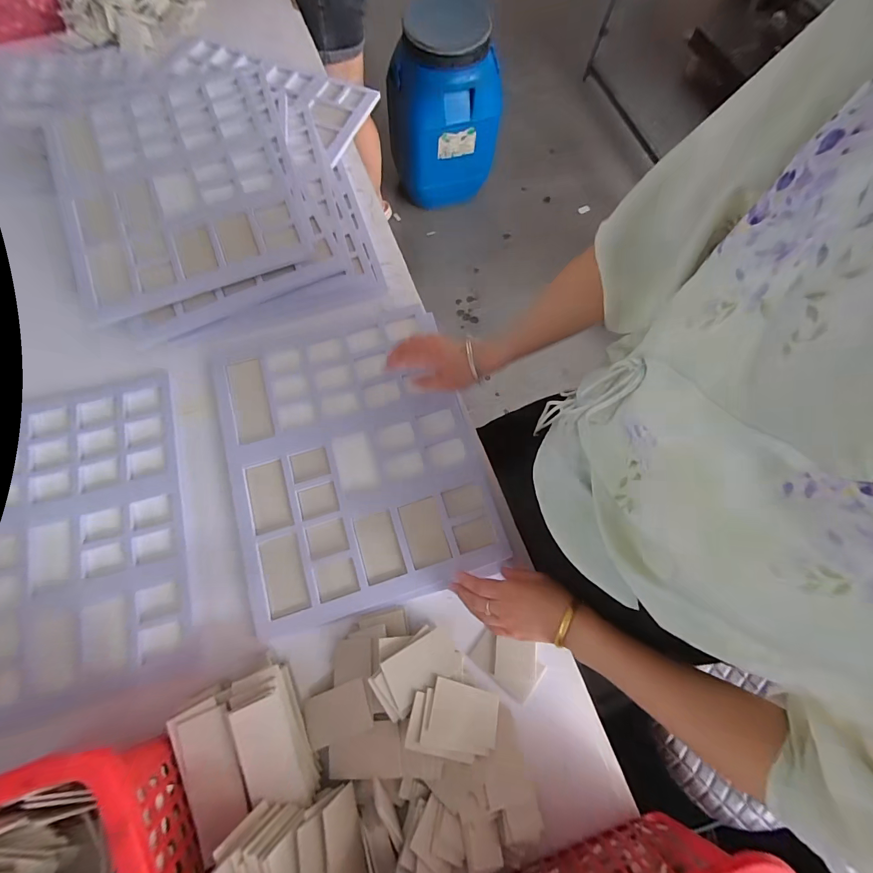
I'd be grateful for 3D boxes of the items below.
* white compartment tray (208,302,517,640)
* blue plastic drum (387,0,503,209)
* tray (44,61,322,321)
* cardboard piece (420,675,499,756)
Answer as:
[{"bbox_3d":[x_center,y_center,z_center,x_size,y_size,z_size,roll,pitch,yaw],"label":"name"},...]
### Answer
[{"bbox_3d":[-0.128,0.016,0.580,0.347,0.037,0.440,-17,75,-7],"label":"white compartment tray"},{"bbox_3d":[0.024,-1.235,1.422,0.396,0.550,0.426,-2,72,-3],"label":"blue plastic drum"},{"bbox_3d":[-0.435,-0.432,0.641,0.360,0.027,0.448,-22,75,-8],"label":"tray"},{"bbox_3d":[0.030,0.331,0.455,0.096,0.004,0.065,24,56,-15],"label":"cardboard piece"}]

